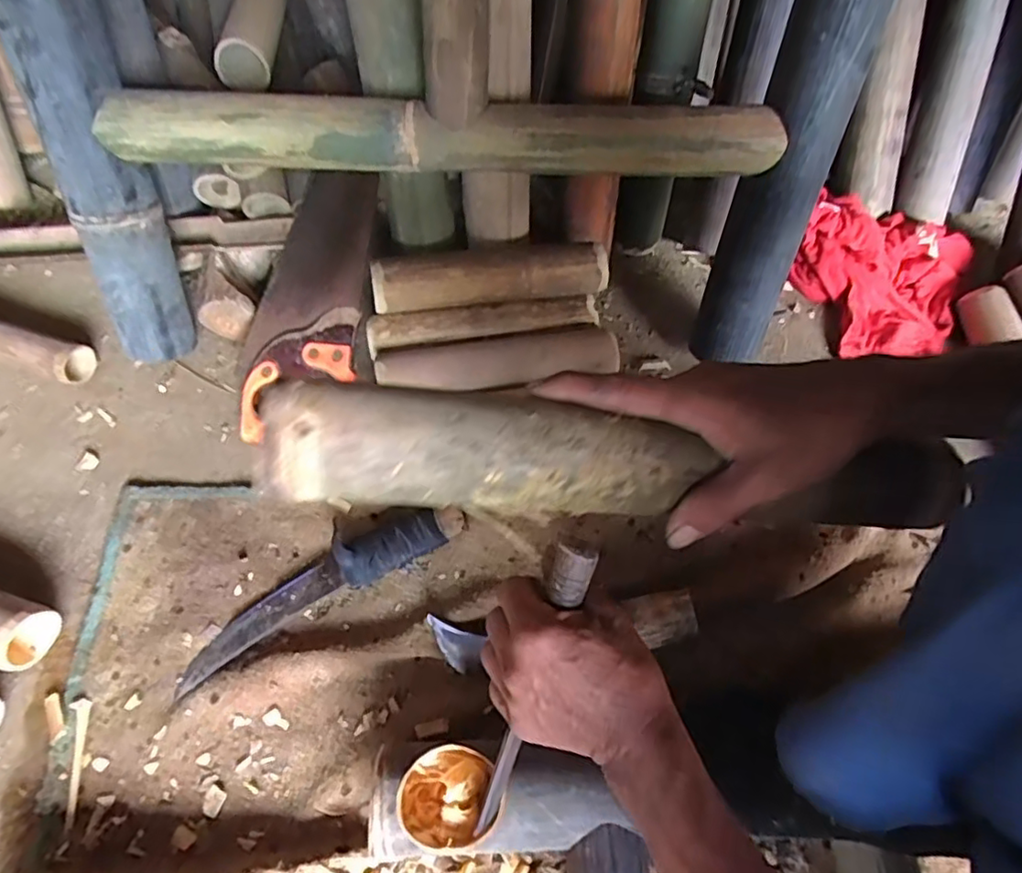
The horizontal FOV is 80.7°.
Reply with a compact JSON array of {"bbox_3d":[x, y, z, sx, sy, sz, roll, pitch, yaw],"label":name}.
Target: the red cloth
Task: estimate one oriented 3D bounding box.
[{"bbox_3d":[0.462,-0.199,0.758,0.214,0.087,0.195,24,64,9],"label":"red cloth"}]

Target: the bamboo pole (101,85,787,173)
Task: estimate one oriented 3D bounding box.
[{"bbox_3d":[-0.052,-0.274,0.544,0.588,0.047,0.043,0,63,-3],"label":"bamboo pole"}]

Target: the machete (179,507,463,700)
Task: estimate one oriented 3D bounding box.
[{"bbox_3d":[-0.180,0.139,0.573,0.285,0.029,0.049,-27,67,-16],"label":"machete"}]

